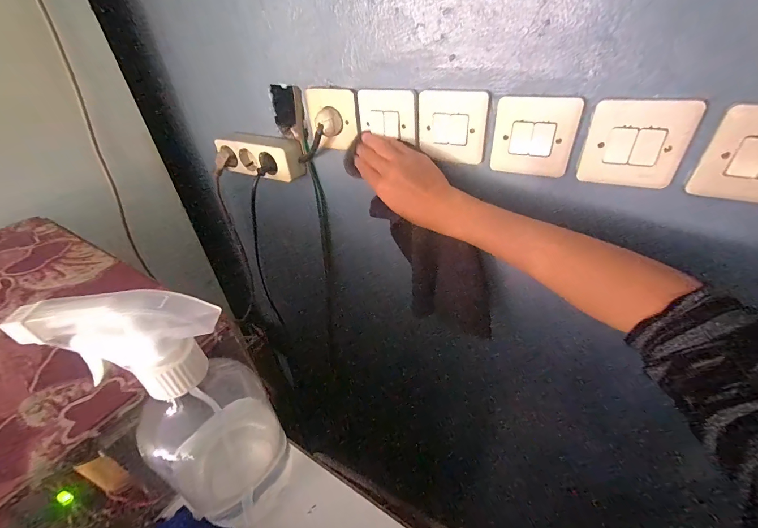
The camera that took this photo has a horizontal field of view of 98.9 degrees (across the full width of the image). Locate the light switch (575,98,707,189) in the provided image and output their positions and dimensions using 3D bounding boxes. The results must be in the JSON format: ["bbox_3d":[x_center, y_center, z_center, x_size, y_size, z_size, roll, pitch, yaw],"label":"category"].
[{"bbox_3d":[0.239,-0.112,0.305,0.080,0.076,0.007,18,43,26],"label":"light switch"}]

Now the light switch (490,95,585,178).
[{"bbox_3d":[0.162,-0.133,0.343,0.079,0.076,0.010,17,42,24],"label":"light switch"}]

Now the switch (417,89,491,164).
[{"bbox_3d":[0.085,-0.160,0.379,0.081,0.075,0.007,14,41,22],"label":"switch"}]

